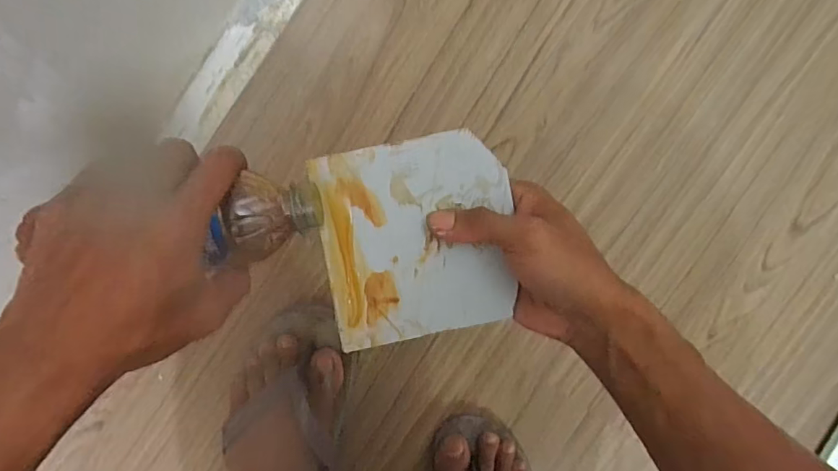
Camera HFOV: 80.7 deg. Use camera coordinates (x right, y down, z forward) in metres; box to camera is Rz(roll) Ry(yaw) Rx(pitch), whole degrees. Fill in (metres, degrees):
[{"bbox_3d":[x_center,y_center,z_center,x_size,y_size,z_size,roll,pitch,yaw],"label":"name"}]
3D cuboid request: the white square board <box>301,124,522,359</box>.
[{"bbox_3d":[0.000,0.002,0.321,0.120,0.004,0.126,-11,92,-2],"label":"white square board"}]

